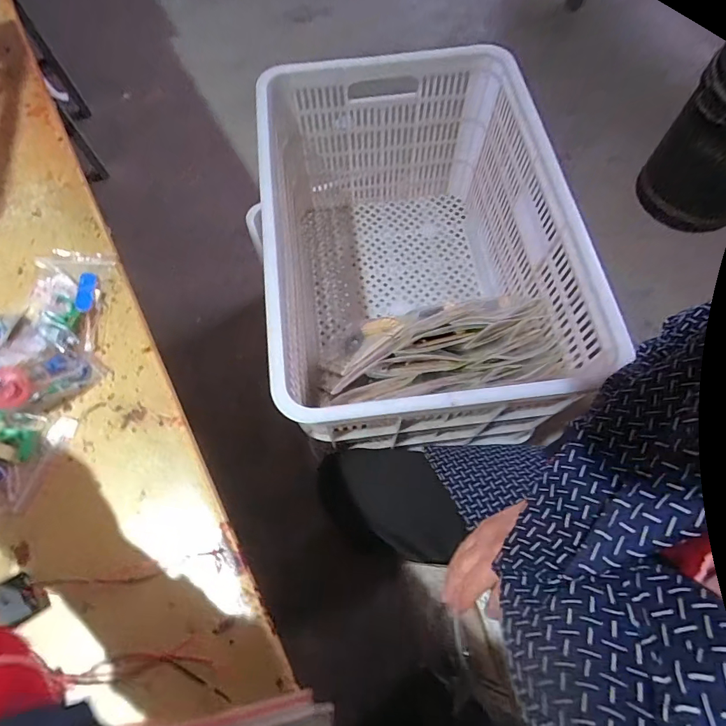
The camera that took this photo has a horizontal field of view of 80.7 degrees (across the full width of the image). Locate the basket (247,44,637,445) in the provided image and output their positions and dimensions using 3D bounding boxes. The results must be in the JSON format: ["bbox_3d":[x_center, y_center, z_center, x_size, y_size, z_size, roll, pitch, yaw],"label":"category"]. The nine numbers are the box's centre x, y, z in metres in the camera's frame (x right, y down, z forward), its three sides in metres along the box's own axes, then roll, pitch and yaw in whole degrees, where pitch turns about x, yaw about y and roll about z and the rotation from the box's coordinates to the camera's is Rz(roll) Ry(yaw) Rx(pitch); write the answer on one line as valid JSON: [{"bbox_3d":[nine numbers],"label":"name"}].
[{"bbox_3d":[0.073,-0.177,0.737,0.404,0.324,0.613,-7,68,-2],"label":"basket"}]

